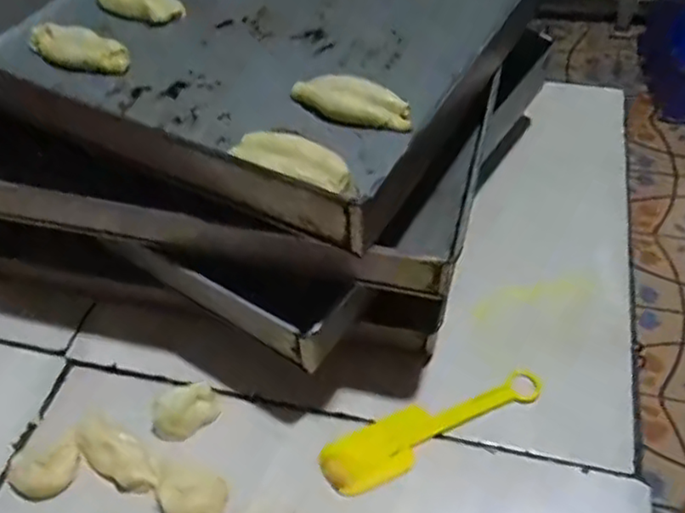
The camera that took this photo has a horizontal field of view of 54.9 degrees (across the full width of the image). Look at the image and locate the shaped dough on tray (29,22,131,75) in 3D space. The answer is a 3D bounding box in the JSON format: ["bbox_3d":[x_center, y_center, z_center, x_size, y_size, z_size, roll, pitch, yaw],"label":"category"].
[{"bbox_3d":[-0.245,-0.191,0.611,0.109,0.020,0.047,23,56,23],"label":"shaped dough on tray"}]

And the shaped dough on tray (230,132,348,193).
[{"bbox_3d":[-0.037,-0.074,0.503,0.094,0.018,0.043,26,57,24],"label":"shaped dough on tray"}]

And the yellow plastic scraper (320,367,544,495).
[{"bbox_3d":[0.073,0.134,0.535,0.188,0.011,0.047,-23,52,-15],"label":"yellow plastic scraper"}]

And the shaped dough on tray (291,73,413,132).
[{"bbox_3d":[0.008,-0.127,0.538,0.100,0.022,0.034,22,56,22],"label":"shaped dough on tray"}]

